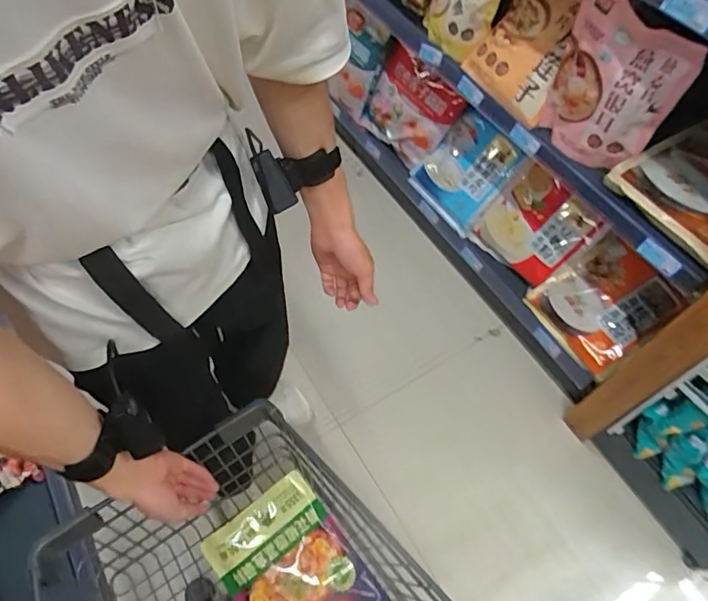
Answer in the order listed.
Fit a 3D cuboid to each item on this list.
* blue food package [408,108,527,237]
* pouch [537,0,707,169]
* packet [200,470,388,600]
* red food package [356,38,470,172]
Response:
[{"bbox_3d":[0.333,-0.389,1.538,0.024,0.286,0.276,5,41,-53],"label":"blue food package"},{"bbox_3d":[0.501,-0.419,1.013,0.069,0.291,0.241,-26,63,-16],"label":"pouch"},{"bbox_3d":[-0.092,0.446,0.821,0.194,0.027,0.270,-34,76,-19],"label":"packet"},{"bbox_3d":[0.179,-0.616,1.645,0.055,0.292,0.318,-16,58,-46],"label":"red food package"}]

